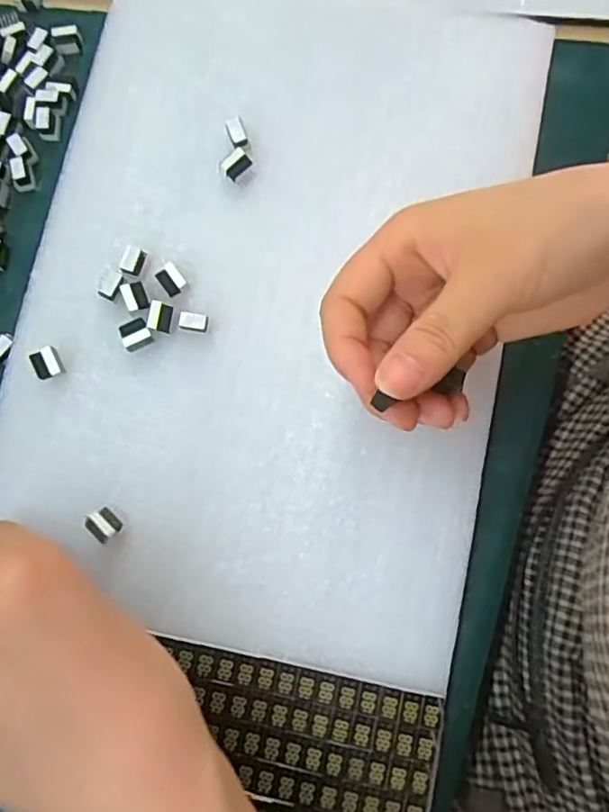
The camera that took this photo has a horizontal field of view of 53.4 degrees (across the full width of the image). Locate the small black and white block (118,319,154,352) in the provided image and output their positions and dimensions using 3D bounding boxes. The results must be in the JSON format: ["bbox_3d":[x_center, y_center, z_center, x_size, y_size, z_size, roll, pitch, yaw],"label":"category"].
[{"bbox_3d":[-0.073,-0.031,0.262,0.012,0.008,0.012,-22,80,-4],"label":"small black and white block"}]

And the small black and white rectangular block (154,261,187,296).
[{"bbox_3d":[-0.058,-0.055,0.266,0.010,0.007,0.012,-38,81,-6],"label":"small black and white rectangular block"}]

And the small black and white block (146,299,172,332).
[{"bbox_3d":[-0.063,-0.039,0.264,0.009,0.007,0.012,11,80,2],"label":"small black and white block"}]

